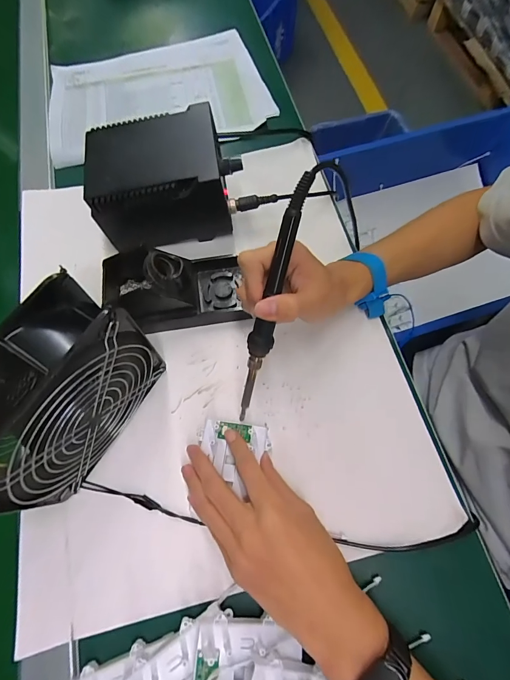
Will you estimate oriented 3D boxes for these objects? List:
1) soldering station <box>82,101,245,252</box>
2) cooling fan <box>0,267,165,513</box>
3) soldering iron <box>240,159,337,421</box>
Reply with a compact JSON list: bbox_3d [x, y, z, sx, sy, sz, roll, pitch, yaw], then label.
[{"bbox_3d":[-0.100,-0.185,0.392,0.165,0.085,0.124,-13,70,-5],"label":"soldering station"},{"bbox_3d":[-0.145,0.052,0.266,0.058,0.151,0.149,31,72,11],"label":"cooling fan"},{"bbox_3d":[0.016,-0.030,0.281,0.023,0.021,0.221,17,111,6],"label":"soldering iron"}]

